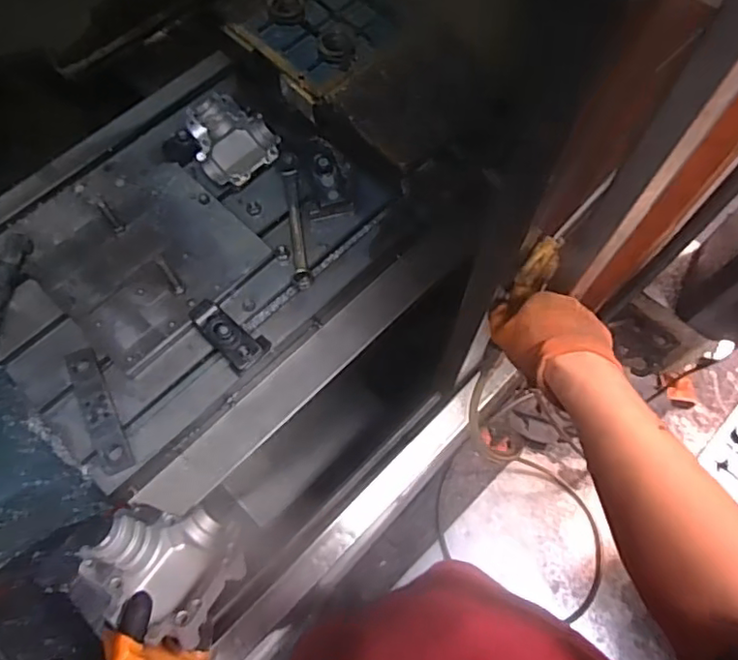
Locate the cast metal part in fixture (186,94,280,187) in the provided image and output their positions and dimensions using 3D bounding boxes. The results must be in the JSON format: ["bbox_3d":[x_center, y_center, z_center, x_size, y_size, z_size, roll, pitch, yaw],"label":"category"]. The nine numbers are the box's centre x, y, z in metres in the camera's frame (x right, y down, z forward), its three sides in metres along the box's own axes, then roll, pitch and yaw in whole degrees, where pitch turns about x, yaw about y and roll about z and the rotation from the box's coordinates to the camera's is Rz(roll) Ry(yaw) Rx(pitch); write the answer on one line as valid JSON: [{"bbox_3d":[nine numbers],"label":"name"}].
[{"bbox_3d":[-0.241,-0.333,1.038,0.136,0.067,0.139,-39,73,-15],"label":"cast metal part in fixture"}]

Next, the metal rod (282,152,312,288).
[{"bbox_3d":[-0.125,-0.194,1.022,0.029,0.024,0.264,-7,68,-3],"label":"metal rod"}]

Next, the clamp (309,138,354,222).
[{"bbox_3d":[-0.071,-0.260,1.026,0.084,0.061,0.123,-6,68,-3],"label":"clamp"}]

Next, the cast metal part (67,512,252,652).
[{"bbox_3d":[-0.212,0.243,0.614,0.150,0.082,0.116,14,68,5],"label":"cast metal part"}]

